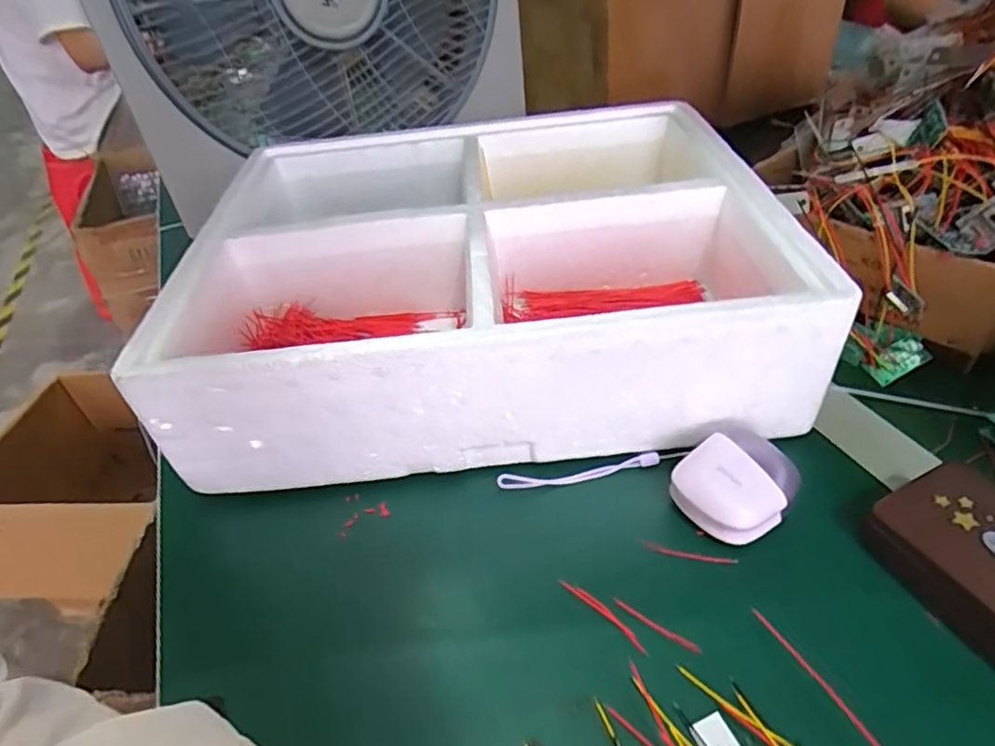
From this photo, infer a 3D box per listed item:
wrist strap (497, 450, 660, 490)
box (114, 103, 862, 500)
[{"bbox_3d":[0.050,0.062,0.370,0.098,0.013,0.010,-8,41,-3],"label":"wrist strap"},{"bbox_3d":[-0.007,-0.056,0.443,0.380,0.129,0.282,-7,37,3],"label":"box"}]

